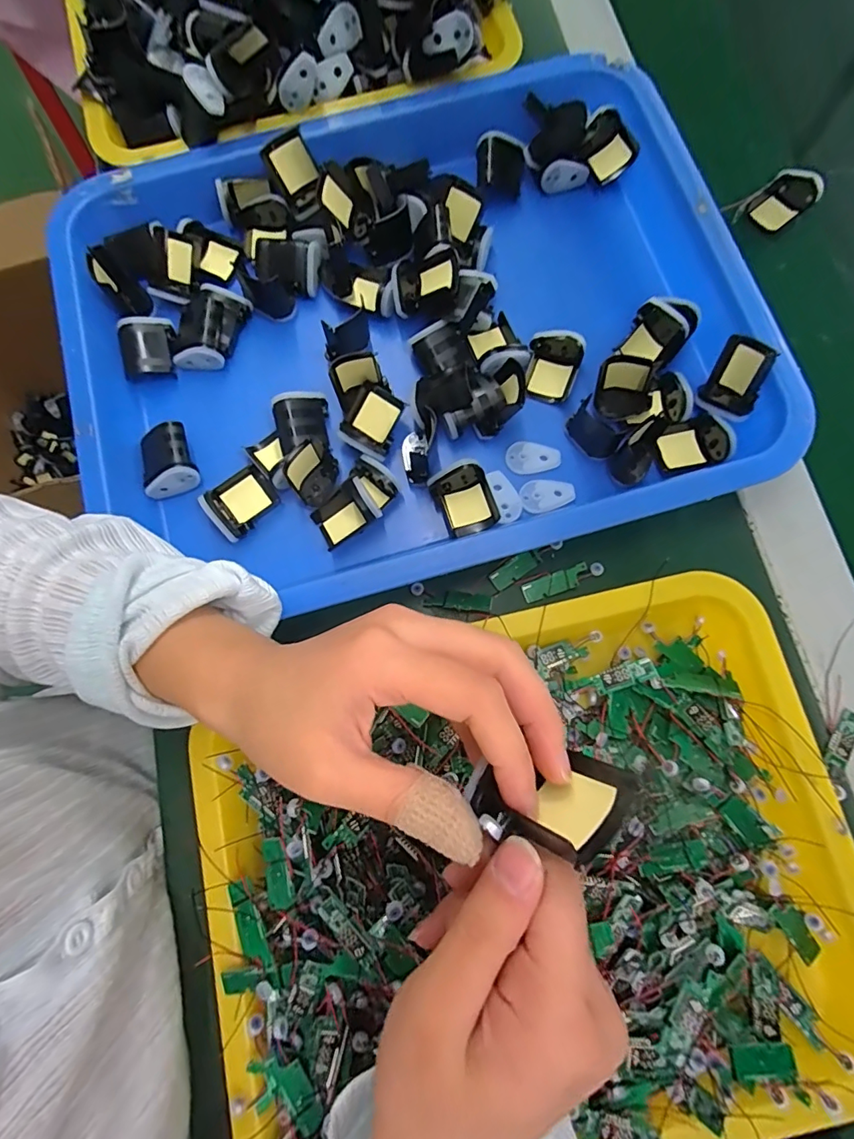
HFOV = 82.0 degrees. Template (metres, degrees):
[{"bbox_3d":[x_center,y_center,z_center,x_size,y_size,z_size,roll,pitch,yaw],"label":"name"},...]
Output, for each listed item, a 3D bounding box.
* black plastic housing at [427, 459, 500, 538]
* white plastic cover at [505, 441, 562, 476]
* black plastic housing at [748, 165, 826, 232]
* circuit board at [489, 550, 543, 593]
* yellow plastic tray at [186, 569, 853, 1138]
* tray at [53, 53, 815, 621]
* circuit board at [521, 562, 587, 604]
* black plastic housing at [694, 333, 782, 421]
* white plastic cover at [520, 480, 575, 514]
[{"bbox_3d":[0.025,-0.045,0.312,0.035,0.023,0.042,-24,79,-3],"label":"black plastic housing"},{"bbox_3d":[0.071,-0.074,0.326,0.035,0.004,0.022,1,79,2],"label":"white plastic cover"},{"bbox_3d":[0.270,-0.279,0.371,0.038,0.024,0.034,-41,80,-6],"label":"black plastic housing"},{"bbox_3d":[0.057,0.000,0.315,0.035,0.004,0.013,-33,79,-5],"label":"circuit board"},{"bbox_3d":[0.060,0.154,0.255,0.343,0.042,0.259,-13,78,-3],"label":"yellow plastic tray"},{"bbox_3d":[-0.013,-0.158,0.335,0.420,0.061,0.334,-12,78,-1],"label":"tray"},{"bbox_3d":[0.082,0.009,0.311,0.042,0.004,0.012,-20,79,-2],"label":"circuit board"},{"bbox_3d":[0.194,-0.121,0.310,0.034,0.017,0.043,45,117,40],"label":"black plastic housing"},{"bbox_3d":[0.079,-0.049,0.319,0.034,0.004,0.022,-11,78,0],"label":"white plastic cover"}]

